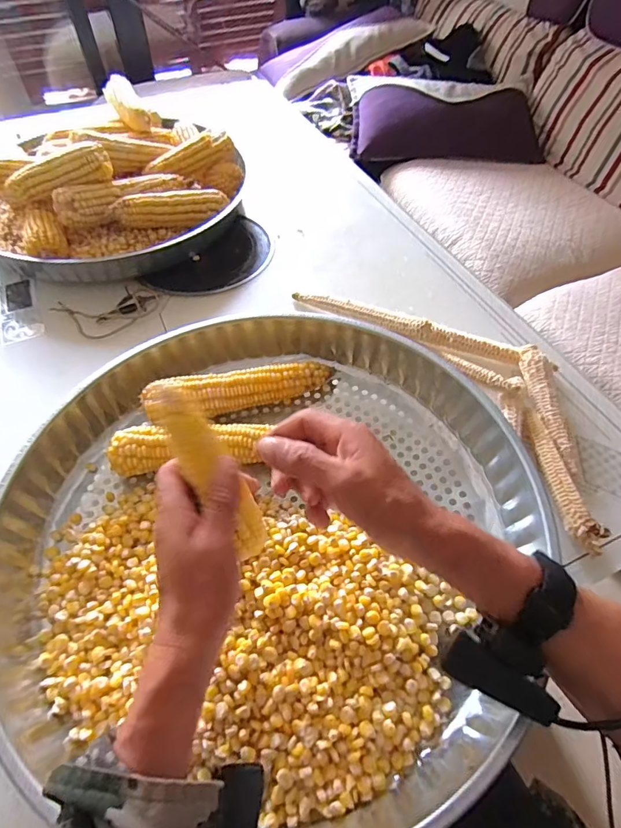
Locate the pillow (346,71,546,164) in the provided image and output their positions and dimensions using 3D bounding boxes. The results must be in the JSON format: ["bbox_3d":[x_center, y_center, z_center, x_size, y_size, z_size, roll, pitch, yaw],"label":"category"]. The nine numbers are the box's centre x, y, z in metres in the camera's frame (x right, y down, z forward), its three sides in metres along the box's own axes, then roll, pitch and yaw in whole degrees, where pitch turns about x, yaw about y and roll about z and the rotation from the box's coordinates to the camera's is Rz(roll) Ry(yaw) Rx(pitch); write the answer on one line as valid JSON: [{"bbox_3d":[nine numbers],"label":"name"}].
[{"bbox_3d":[0.415,-0.925,1.440,0.568,0.151,0.277,1,53,0],"label":"pillow"}]

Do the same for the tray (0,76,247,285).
[{"bbox_3d":[-0.326,-0.377,0.748,0.410,0.131,0.375,0,53,0],"label":"tray"}]

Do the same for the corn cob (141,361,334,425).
[{"bbox_3d":[-0.081,-0.028,0.539,0.213,0.043,0.039,-13,54,-10],"label":"corn cob"}]

